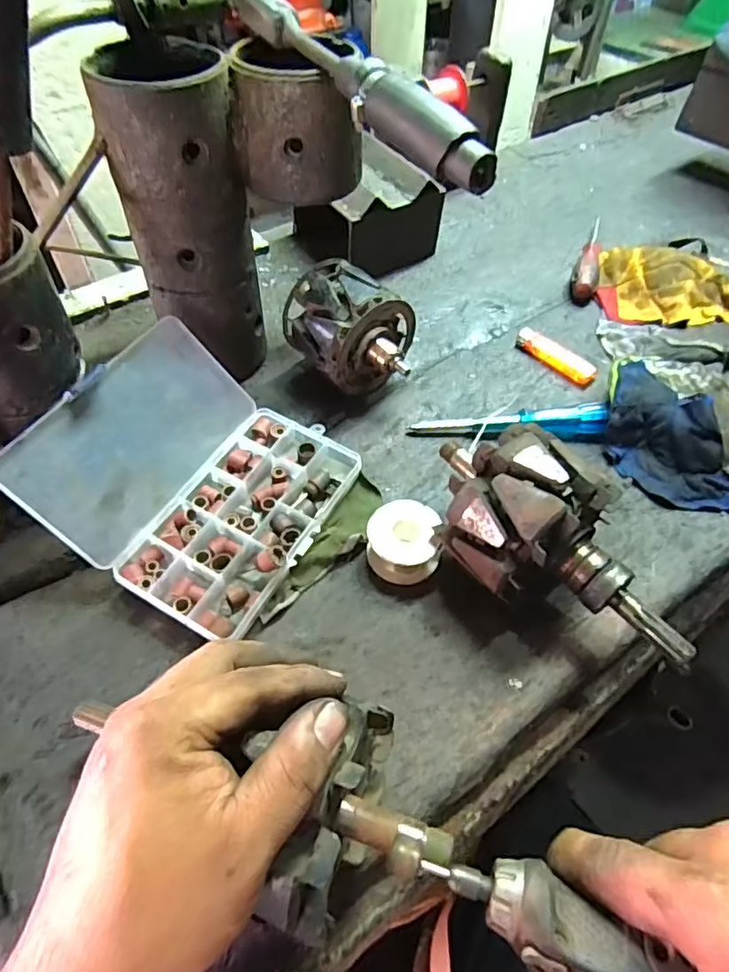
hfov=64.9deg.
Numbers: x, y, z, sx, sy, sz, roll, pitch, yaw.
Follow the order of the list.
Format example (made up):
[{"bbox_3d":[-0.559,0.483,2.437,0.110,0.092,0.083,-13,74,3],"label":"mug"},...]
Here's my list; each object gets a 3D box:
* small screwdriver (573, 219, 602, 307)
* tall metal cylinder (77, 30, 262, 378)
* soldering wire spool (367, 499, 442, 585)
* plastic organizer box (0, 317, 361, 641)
[{"bbox_3d":[0.253,-0.255,0.633,0.025,0.027,0.150,18,54,13],"label":"small screwdriver"},{"bbox_3d":[-0.132,-0.193,0.441,0.090,0.216,0.091,-13,54,-11],"label":"tall metal cylinder"},{"bbox_3d":[0.028,0.040,0.414,0.050,0.031,0.049,0,53,-1],"label":"soldering wire spool"},{"bbox_3d":[-0.116,-0.012,0.402,0.170,0.081,0.172,24,56,17],"label":"plastic organizer box"}]

